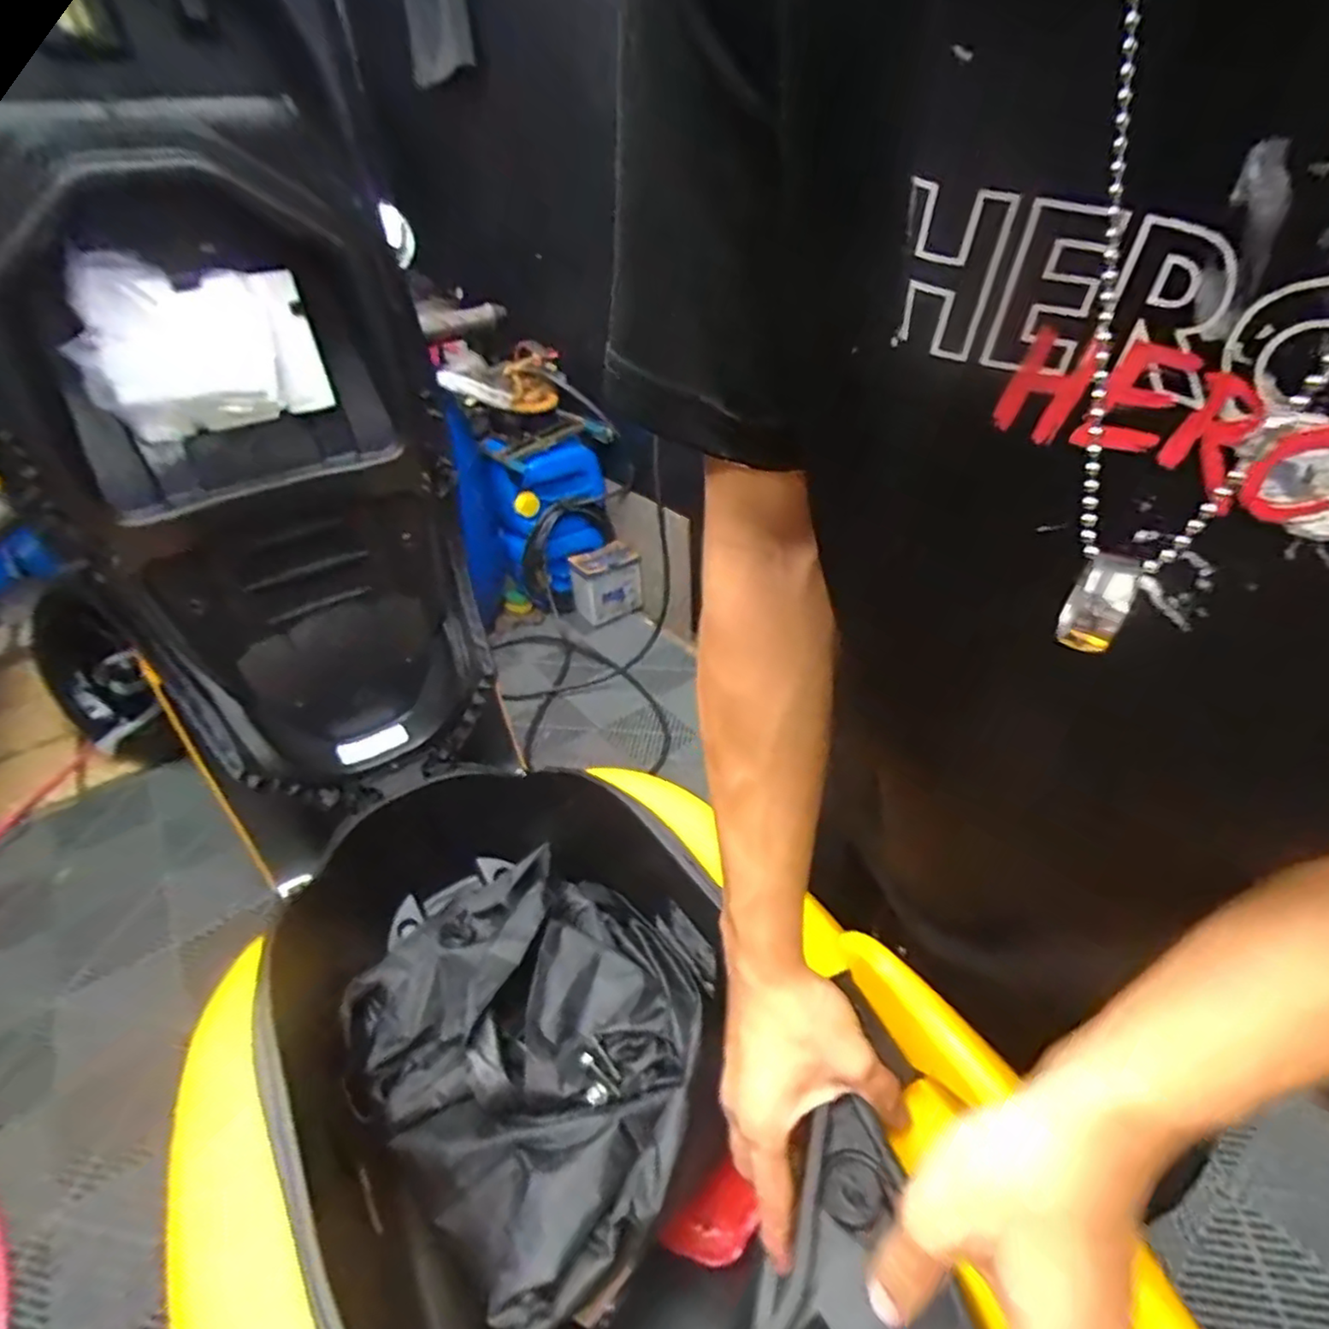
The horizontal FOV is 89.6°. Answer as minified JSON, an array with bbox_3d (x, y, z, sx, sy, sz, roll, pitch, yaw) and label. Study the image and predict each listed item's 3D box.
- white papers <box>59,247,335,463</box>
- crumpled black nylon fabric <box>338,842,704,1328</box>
[{"bbox_3d":[-0.376,-0.259,0.546,0.056,0.136,0.174,27,47,36],"label":"white papers"},{"bbox_3d":[-0.111,0.300,0.570,0.332,0.094,0.261,26,46,35],"label":"crumpled black nylon fabric"}]

